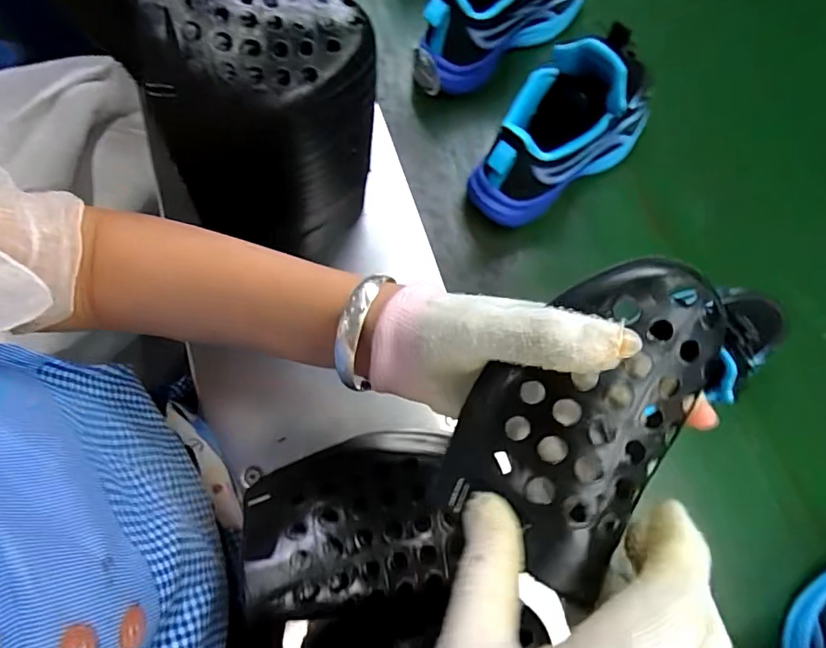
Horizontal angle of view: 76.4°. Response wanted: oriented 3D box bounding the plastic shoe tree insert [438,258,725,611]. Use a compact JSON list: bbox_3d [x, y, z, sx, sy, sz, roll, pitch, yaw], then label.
[{"bbox_3d":[0.067,0.033,0.208,0.072,0.038,0.125,37,74,10],"label":"plastic shoe tree insert"}]

